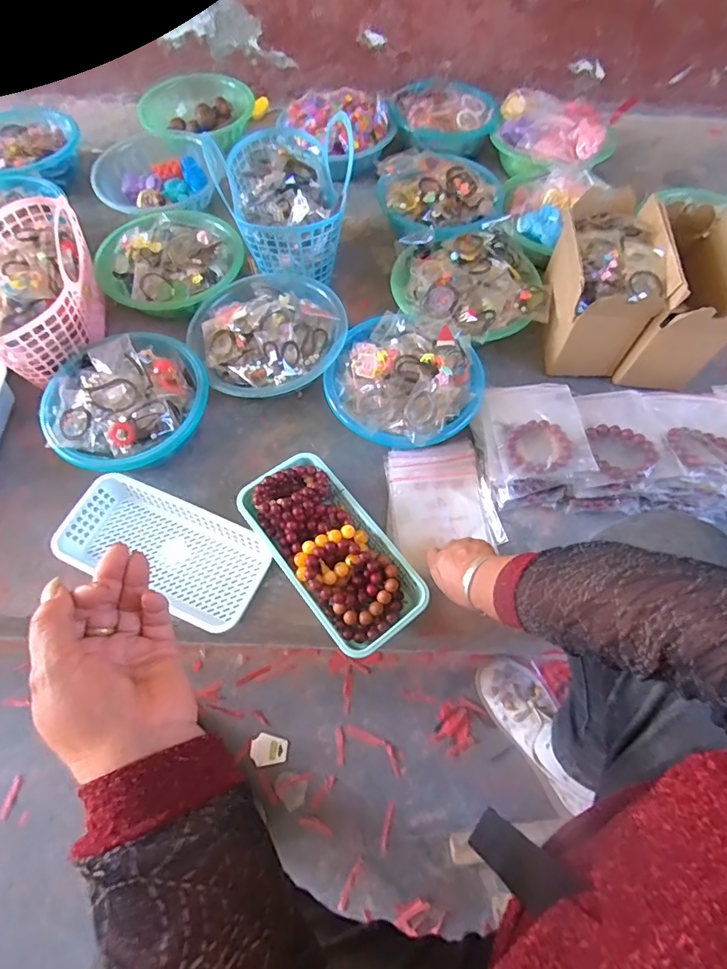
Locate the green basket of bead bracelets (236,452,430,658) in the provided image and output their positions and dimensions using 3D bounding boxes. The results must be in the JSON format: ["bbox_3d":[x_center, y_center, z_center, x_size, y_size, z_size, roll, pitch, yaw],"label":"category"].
[{"bbox_3d":[-0.044,0.080,0.619,0.126,0.062,0.263,-35,69,-17],"label":"green basket of bead bracelets"}]

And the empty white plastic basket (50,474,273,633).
[{"bbox_3d":[-0.259,0.088,0.637,0.267,0.043,0.132,22,65,10],"label":"empty white plastic basket"}]

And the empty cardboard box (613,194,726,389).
[{"bbox_3d":[0.465,-0.279,0.741,0.115,0.195,0.227,3,63,1],"label":"empty cardboard box"}]

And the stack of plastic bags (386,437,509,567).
[{"bbox_3d":[0.105,0.020,0.680,0.146,0.030,0.157,-14,64,-7],"label":"stack of plastic bags"}]

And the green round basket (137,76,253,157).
[{"bbox_3d":[-0.362,-0.784,1.034,0.222,0.060,0.225,7,64,3],"label":"green round basket"}]

